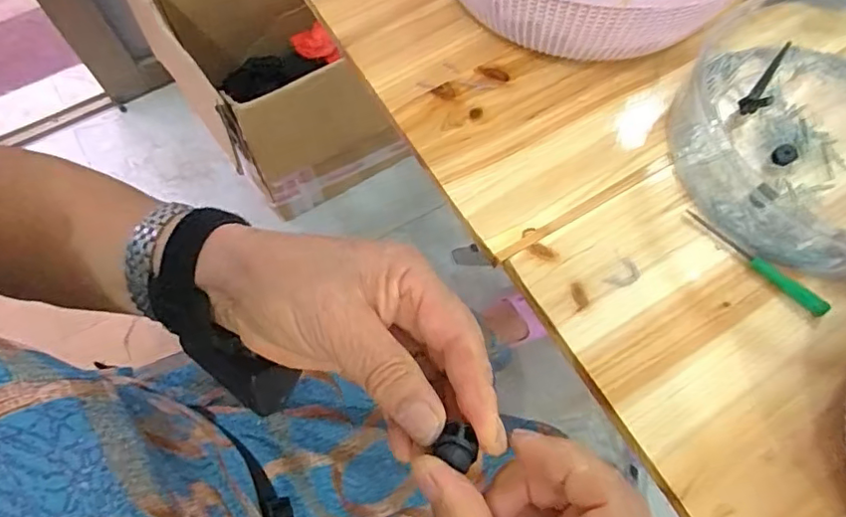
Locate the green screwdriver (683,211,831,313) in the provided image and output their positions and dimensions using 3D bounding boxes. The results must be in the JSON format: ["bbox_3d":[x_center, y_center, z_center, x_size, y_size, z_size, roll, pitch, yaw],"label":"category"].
[{"bbox_3d":[0.209,0.001,0.353,0.008,0.010,0.096,-40,72,-15],"label":"green screwdriver"}]

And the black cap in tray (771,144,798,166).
[{"bbox_3d":[0.242,-0.069,0.376,0.012,0.011,0.014,-40,72,-15],"label":"black cap in tray"}]

